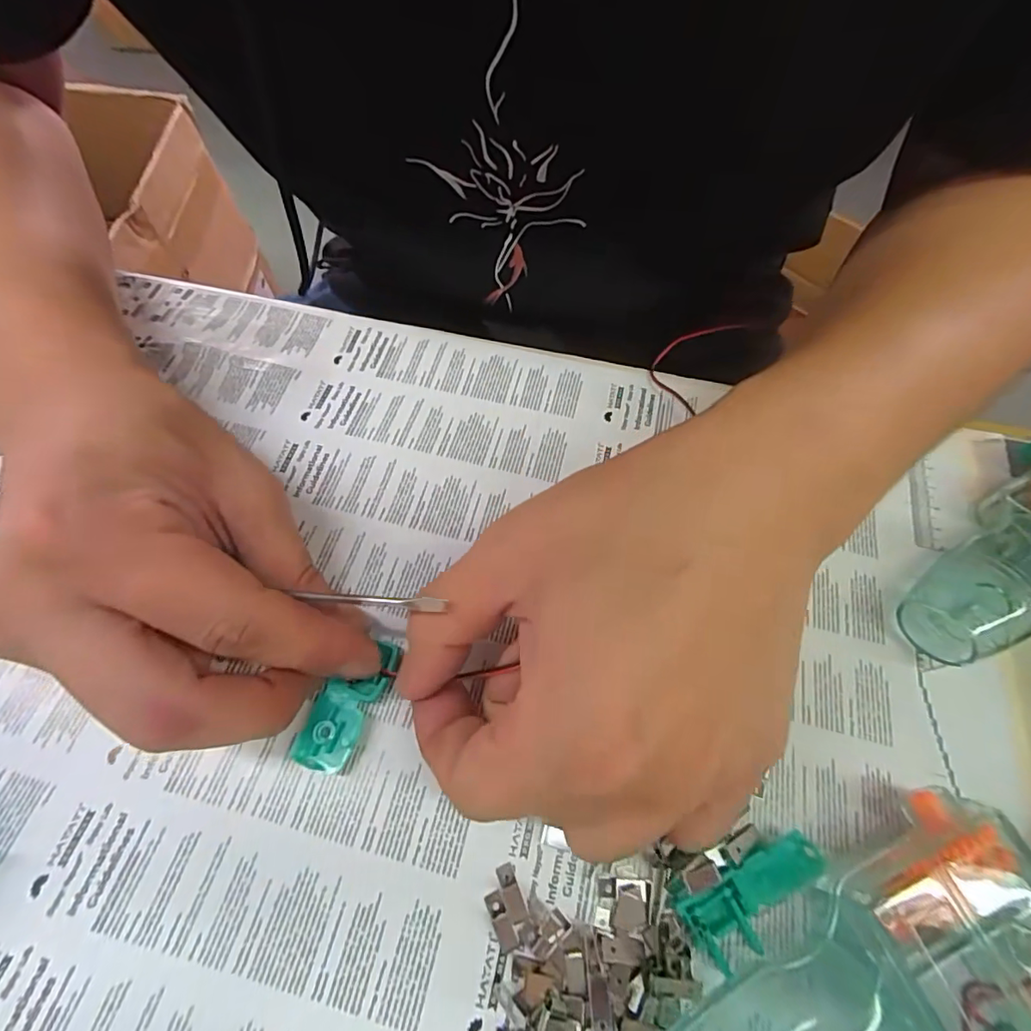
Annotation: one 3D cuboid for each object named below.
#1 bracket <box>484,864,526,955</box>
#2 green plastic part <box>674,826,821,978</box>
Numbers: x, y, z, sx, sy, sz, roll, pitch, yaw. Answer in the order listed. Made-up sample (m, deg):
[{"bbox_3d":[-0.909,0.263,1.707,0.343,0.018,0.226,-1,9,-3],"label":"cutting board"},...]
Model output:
[{"bbox_3d":[-0.003,0.112,0.146,0.010,0.004,0.019,-16,67,-8],"label":"bracket"},{"bbox_3d":[0.069,0.109,0.146,0.044,0.008,0.018,-24,68,-11],"label":"green plastic part"}]

